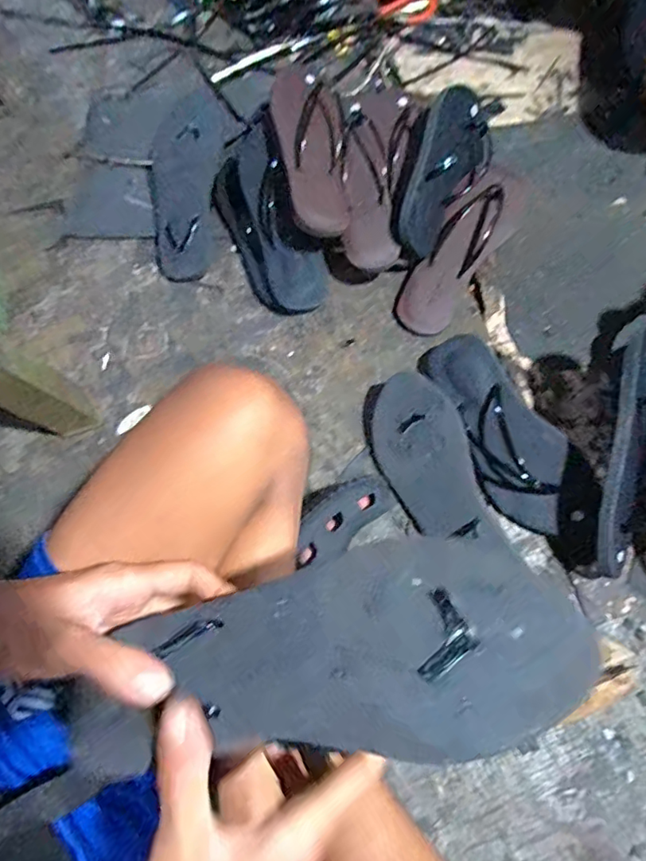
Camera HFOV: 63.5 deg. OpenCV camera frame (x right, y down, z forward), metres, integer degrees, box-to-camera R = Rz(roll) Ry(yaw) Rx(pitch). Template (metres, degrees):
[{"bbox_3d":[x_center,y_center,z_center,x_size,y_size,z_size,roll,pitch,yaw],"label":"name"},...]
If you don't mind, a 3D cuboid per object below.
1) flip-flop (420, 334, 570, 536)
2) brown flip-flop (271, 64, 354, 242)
[{"bbox_3d":[0.195,-0.003,0.592,0.095,0.034,0.239,-29,73,-9],"label":"flip-flop"},{"bbox_3d":[-0.016,-0.355,0.644,0.088,0.051,0.241,-9,68,-2],"label":"brown flip-flop"}]

